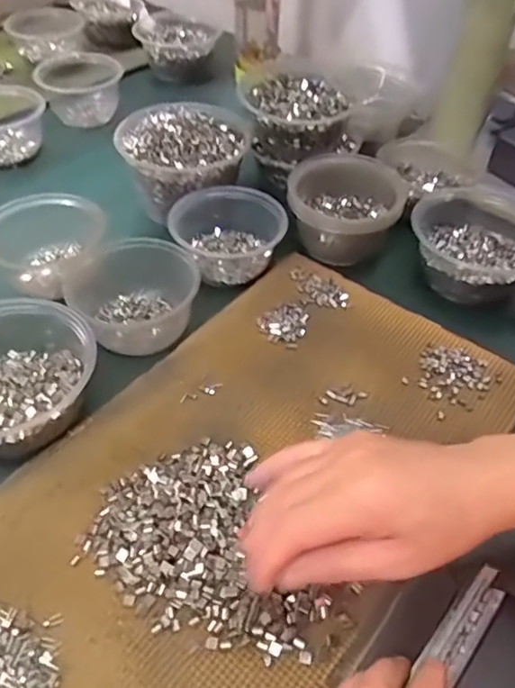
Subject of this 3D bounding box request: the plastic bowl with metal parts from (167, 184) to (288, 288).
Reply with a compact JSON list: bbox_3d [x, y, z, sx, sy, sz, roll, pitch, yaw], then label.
[{"bbox_3d":[-0.034,-0.111,0.579,0.119,0.049,0.104,28,53,21],"label":"plastic bowl with metal parts"}]

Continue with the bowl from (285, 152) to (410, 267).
[{"bbox_3d":[0.089,-0.139,0.595,0.112,0.070,0.108,1,48,-2],"label":"bowl"}]

